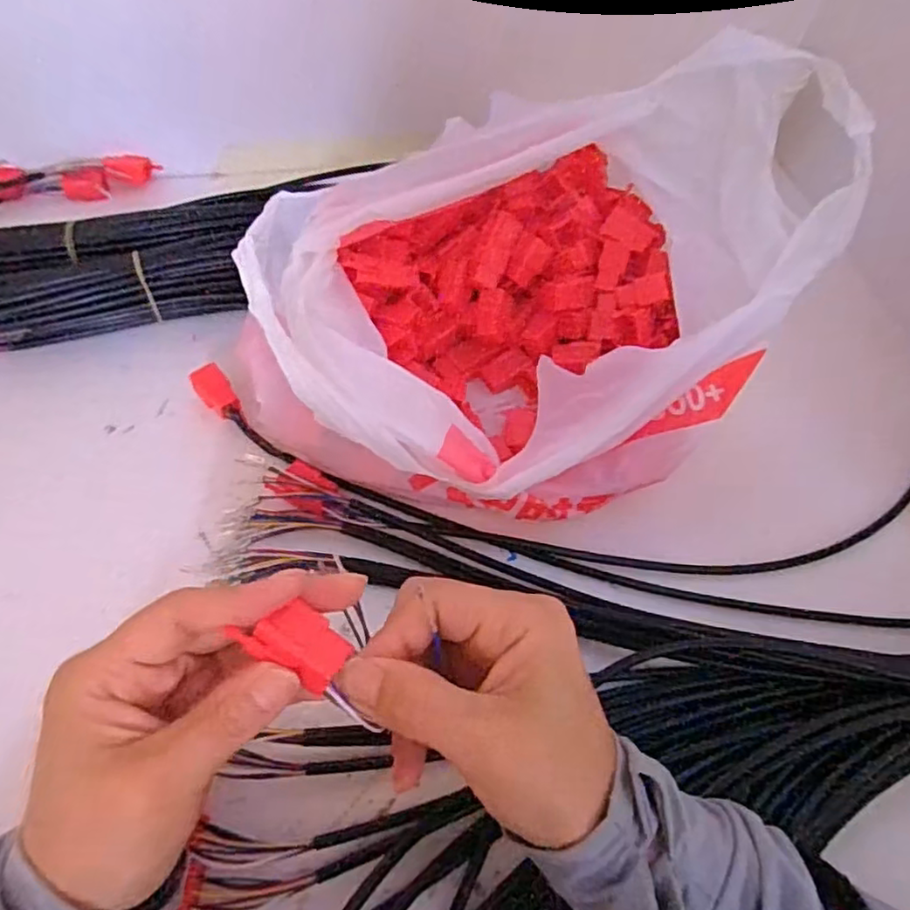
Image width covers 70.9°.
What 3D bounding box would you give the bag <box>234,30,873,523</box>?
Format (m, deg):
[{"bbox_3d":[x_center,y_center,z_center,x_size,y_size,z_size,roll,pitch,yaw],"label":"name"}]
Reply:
[{"bbox_3d":[0.056,-0.094,0.367,0.314,0.157,0.216,-33,63,-23],"label":"bag"}]

